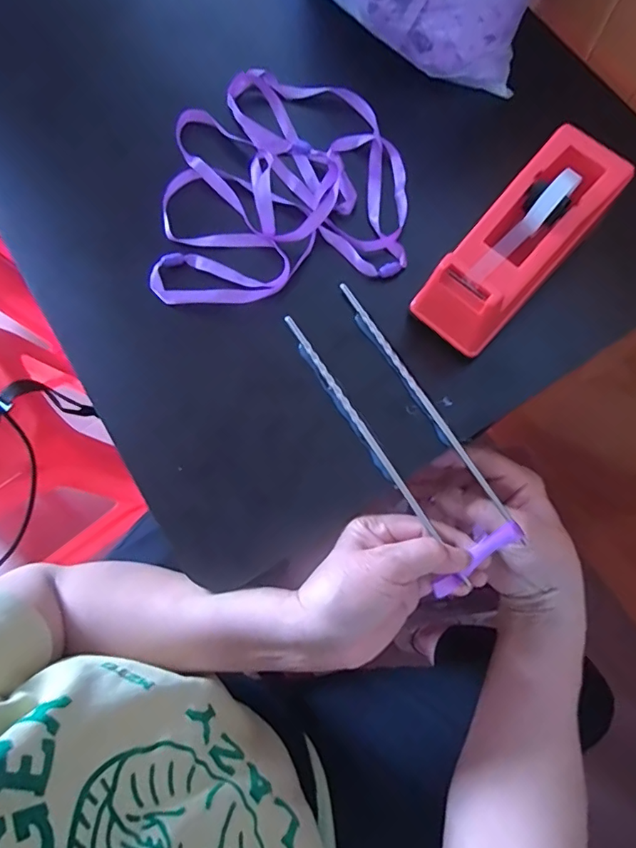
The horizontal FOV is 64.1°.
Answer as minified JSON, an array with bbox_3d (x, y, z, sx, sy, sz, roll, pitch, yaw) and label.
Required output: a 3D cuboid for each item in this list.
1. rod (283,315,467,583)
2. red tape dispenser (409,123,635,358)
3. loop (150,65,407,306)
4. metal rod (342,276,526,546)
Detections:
[{"bbox_3d":[0.037,0.012,0.353,0.007,0.009,0.220,-32,78,-7],"label":"rod"},{"bbox_3d":[0.137,-0.123,0.349,0.063,0.068,0.155,43,80,11],"label":"red tape dispenser"},{"bbox_3d":[-0.031,-0.198,0.405,0.190,0.030,0.211,-4,75,1],"label":"loop"},{"bbox_3d":[0.070,-0.025,0.361,0.007,0.004,0.194,-31,76,-6],"label":"metal rod"}]

